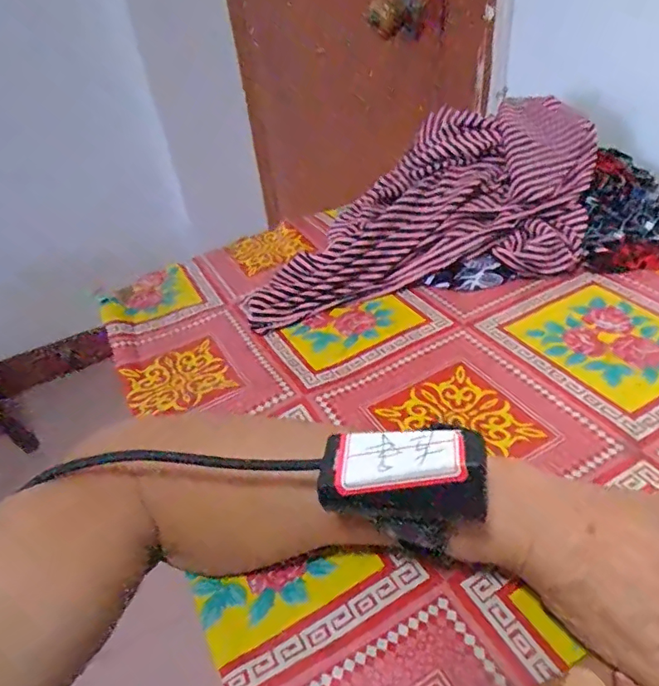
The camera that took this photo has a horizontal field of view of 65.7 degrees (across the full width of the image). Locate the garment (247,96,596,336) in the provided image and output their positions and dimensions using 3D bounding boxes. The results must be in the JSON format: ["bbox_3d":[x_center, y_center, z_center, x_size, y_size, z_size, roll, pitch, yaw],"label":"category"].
[{"bbox_3d":[0.096,-0.116,0.482,0.382,0.103,0.174,-29,42,-6],"label":"garment"}]

